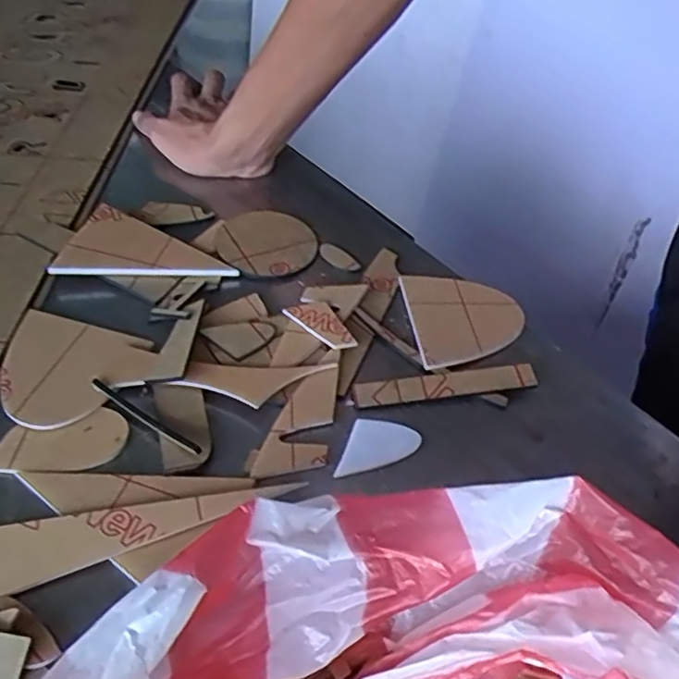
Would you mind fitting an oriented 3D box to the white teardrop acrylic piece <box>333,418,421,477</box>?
[{"bbox_3d":[0.018,0.056,0.355,0.050,0.004,0.028,-12,49,-17],"label":"white teardrop acrylic piece"}]

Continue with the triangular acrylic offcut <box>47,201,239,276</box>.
[{"bbox_3d":[-0.140,-0.055,0.431,0.111,0.009,0.075,30,46,19],"label":"triangular acrylic offcut"}]

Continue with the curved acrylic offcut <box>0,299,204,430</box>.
[{"bbox_3d":[-0.137,0.012,0.373,0.106,0.008,0.082,-3,49,-7],"label":"curved acrylic offcut"}]

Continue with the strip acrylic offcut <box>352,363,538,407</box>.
[{"bbox_3d":[0.063,0.027,0.381,0.108,0.004,0.017,-7,60,-7],"label":"strip acrylic offcut"}]

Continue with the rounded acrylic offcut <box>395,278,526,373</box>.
[{"bbox_3d":[0.082,-0.014,0.418,0.073,0.005,0.082,-1,47,-7],"label":"rounded acrylic offcut"}]

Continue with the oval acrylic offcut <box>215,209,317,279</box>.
[{"bbox_3d":[-0.052,-0.070,0.461,0.068,0.005,0.072,-4,47,-10],"label":"oval acrylic offcut"}]

